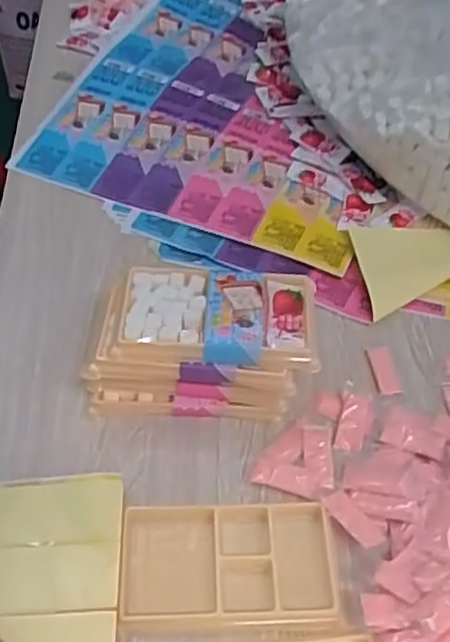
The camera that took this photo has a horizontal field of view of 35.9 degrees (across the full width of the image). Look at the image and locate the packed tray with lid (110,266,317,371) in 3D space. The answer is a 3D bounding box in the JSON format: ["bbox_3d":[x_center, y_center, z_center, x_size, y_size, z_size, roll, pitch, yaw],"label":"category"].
[{"bbox_3d":[-0.004,-0.006,0.467,0.129,0.015,0.077,1,50,0],"label":"packed tray with lid"}]

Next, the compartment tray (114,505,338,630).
[{"bbox_3d":[0.002,0.144,0.416,0.124,0.010,0.069,-1,50,-2],"label":"compartment tray"}]

